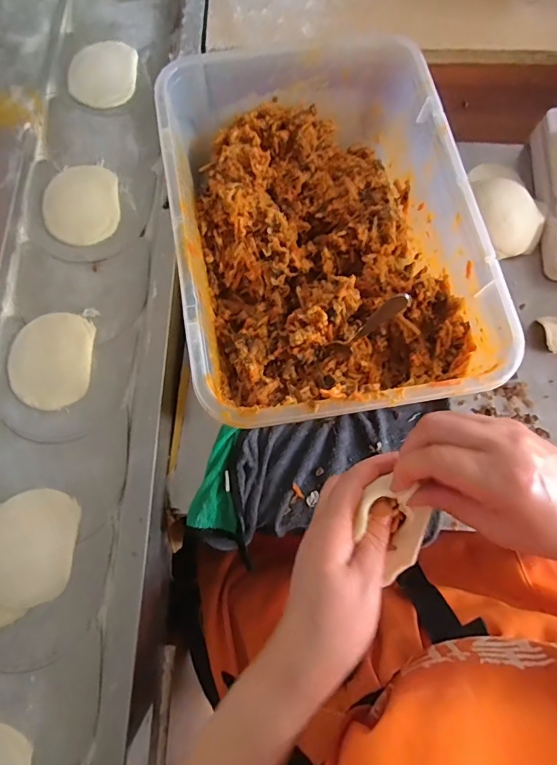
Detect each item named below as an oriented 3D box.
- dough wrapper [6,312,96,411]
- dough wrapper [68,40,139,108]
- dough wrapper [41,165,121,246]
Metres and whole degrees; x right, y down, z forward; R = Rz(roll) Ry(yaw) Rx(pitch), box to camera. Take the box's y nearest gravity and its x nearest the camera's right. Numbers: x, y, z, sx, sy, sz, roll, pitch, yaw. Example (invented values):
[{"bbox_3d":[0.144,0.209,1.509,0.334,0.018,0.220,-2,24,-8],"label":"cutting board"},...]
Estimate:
[{"bbox_3d":[-0.236,-0.023,0.449,0.083,0.004,0.099,1,75,-1],"label":"dough wrapper"},{"bbox_3d":[-0.219,-0.384,0.543,0.081,0.007,0.095,1,75,-1],"label":"dough wrapper"},{"bbox_3d":[-0.224,-0.202,0.494,0.082,0.006,0.100,-8,77,-6],"label":"dough wrapper"}]

